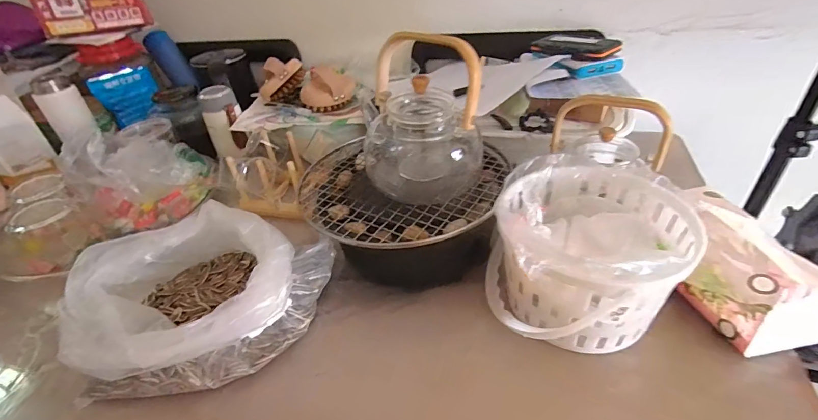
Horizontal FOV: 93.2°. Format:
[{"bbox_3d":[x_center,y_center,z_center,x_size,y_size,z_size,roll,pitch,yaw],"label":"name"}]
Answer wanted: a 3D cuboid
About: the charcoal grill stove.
[{"bbox_3d":[0.001,0.000,0.516,0.257,0.095,0.244,-2,36,7],"label":"charcoal grill stove"}]

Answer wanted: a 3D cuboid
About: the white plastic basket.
[{"bbox_3d":[0.179,0.049,0.403,0.180,0.139,0.177,-4,36,4],"label":"white plastic basket"}]

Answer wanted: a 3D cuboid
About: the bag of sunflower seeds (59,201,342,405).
[{"bbox_3d":[-0.221,0.091,0.418,0.208,0.097,0.211,8,39,19],"label":"bag of sunflower seeds"}]

